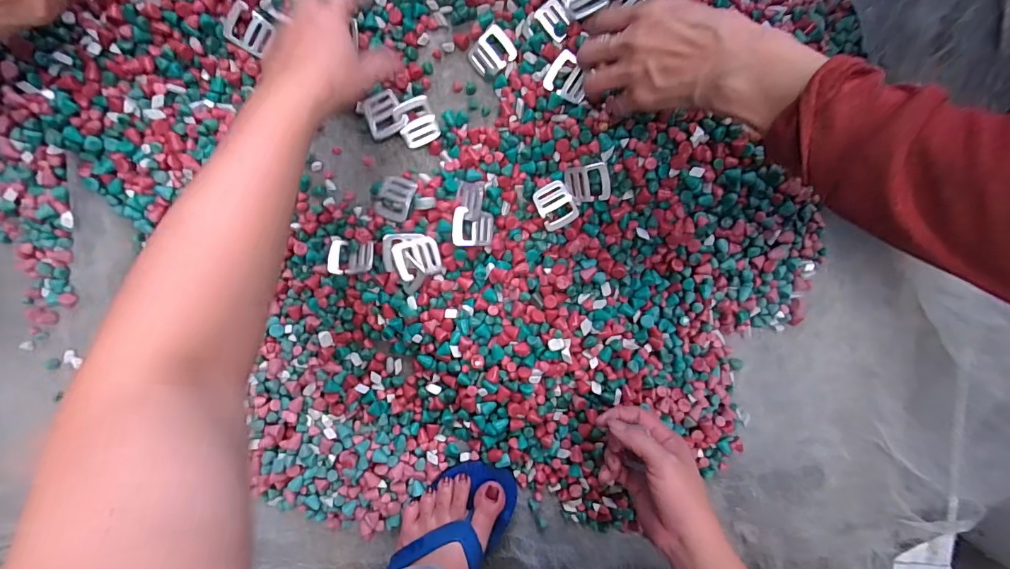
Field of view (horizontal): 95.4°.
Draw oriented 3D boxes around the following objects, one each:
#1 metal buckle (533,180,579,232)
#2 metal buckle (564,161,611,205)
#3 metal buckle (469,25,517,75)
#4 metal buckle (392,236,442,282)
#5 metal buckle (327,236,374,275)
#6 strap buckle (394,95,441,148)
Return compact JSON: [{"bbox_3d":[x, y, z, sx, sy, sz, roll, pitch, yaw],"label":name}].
[{"bbox_3d":[0.052,-0.080,0.466,0.037,0.006,0.044,-28,99,2],"label":"metal buckle"},{"bbox_3d":[0.082,-0.099,0.454,0.042,0.004,0.036,-6,109,23],"label":"metal buckle"},{"bbox_3d":[-0.013,-0.237,0.471,0.041,0.011,0.039,-42,95,1],"label":"metal buckle"},{"bbox_3d":[-0.087,-0.027,0.458,0.042,0.005,0.038,-18,90,-11],"label":"metal buckle"},{"bbox_3d":[-0.158,-0.029,0.465,0.047,0.013,0.040,3,82,8],"label":"metal buckle"},{"bbox_3d":[-0.089,-0.165,0.467,0.037,0.011,0.045,-22,95,-1],"label":"strap buckle"}]

